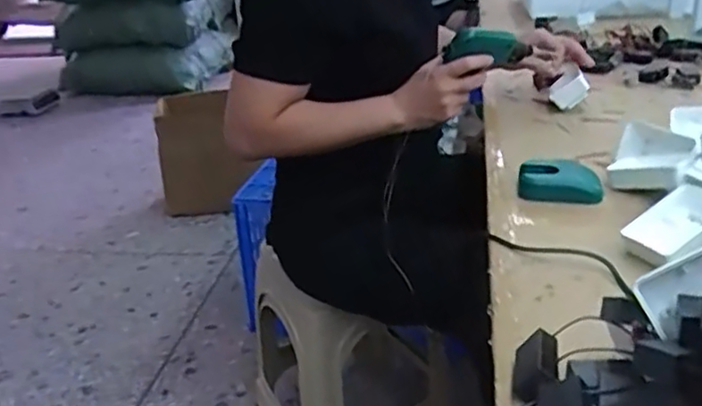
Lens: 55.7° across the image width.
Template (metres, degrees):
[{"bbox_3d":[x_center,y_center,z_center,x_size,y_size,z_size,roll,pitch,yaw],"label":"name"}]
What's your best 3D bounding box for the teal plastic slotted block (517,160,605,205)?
[{"bbox_3d":[0.241,-0.028,0.767,0.092,0.033,0.061,3,26,14],"label":"teal plastic slotted block"}]

